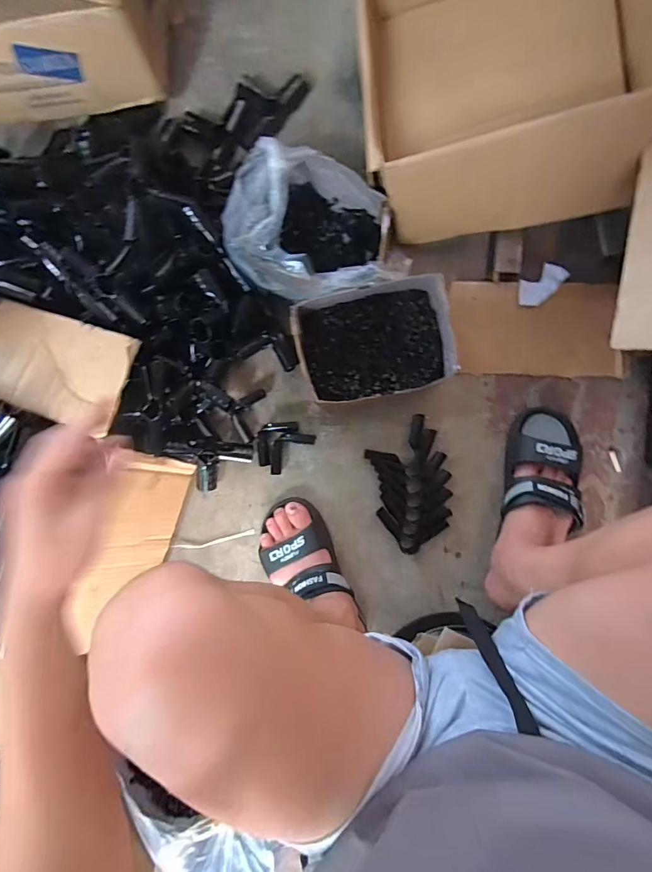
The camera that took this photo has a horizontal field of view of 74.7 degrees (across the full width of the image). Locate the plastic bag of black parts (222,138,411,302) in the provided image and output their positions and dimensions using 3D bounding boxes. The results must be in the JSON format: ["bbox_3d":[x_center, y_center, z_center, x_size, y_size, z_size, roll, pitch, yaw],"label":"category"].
[{"bbox_3d":[-0.007,-0.284,0.607,0.234,0.137,0.195,17,91,2],"label":"plastic bag of black parts"}]

